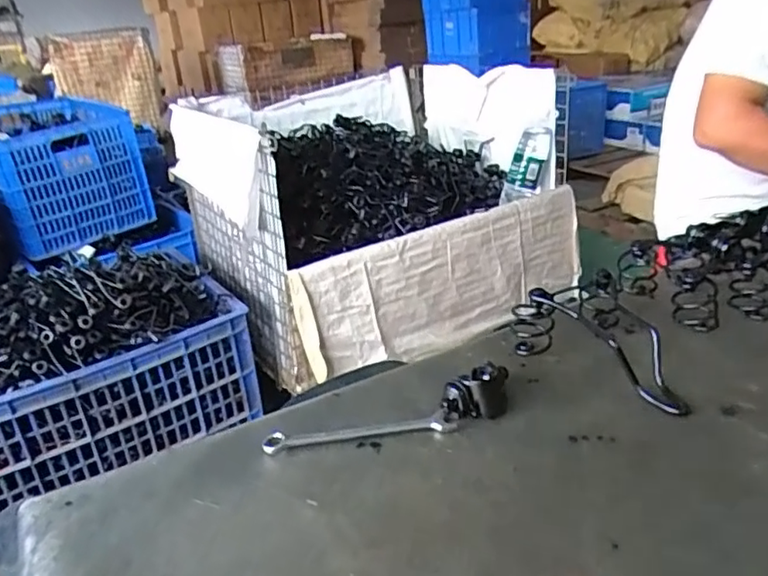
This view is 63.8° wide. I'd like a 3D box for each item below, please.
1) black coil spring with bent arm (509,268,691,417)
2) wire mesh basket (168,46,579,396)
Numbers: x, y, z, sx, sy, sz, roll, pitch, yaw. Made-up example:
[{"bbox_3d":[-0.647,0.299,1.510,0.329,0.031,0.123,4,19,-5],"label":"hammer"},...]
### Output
[{"bbox_3d":[0.225,0.038,0.598,0.109,0.062,0.181,-25,30,-34],"label":"black coil spring with bent arm"},{"bbox_3d":[-0.022,-0.318,1.963,1.039,0.593,0.870,-19,27,-25],"label":"wire mesh basket"}]

